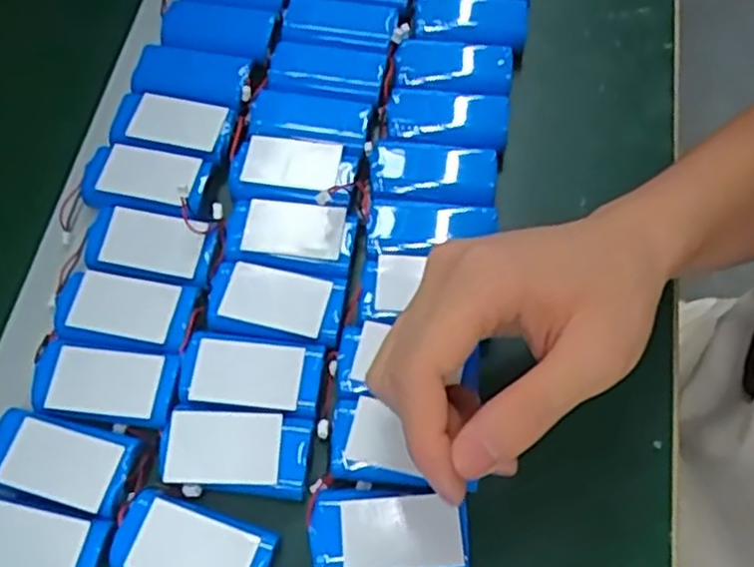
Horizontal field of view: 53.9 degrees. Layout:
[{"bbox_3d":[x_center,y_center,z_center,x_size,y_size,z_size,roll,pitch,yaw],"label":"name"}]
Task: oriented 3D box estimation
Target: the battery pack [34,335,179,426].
[{"bbox_3d":[-0.128,0.045,0.348,0.066,0.011,0.037,5,64,6],"label":"battery pack"}]

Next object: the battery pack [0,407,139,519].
[{"bbox_3d":[-0.145,0.078,0.331,0.069,0.005,0.036,11,64,9],"label":"battery pack"}]

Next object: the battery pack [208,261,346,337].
[{"bbox_3d":[-0.050,0.008,0.366,0.066,0.008,0.036,4,64,5],"label":"battery pack"}]

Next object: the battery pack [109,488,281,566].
[{"bbox_3d":[-0.079,0.114,0.317,0.067,0.008,0.036,19,63,4],"label":"battery pack"}]

